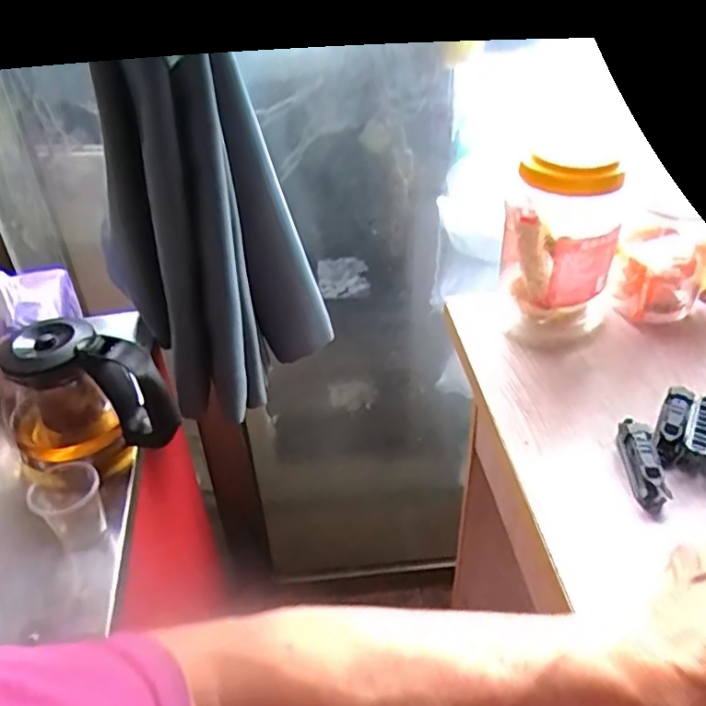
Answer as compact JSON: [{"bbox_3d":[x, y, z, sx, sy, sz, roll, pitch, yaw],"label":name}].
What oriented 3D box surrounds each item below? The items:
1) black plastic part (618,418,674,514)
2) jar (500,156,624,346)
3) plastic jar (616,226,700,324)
[{"bbox_3d":[0.206,0.077,0.465,0.023,0.023,0.074,1,38,5],"label":"black plastic part"},{"bbox_3d":[0.178,-0.091,0.568,0.093,0.155,0.079,11,40,18],"label":"jar"},{"bbox_3d":[0.281,-0.075,0.607,0.062,0.078,0.059,-2,38,2],"label":"plastic jar"}]

